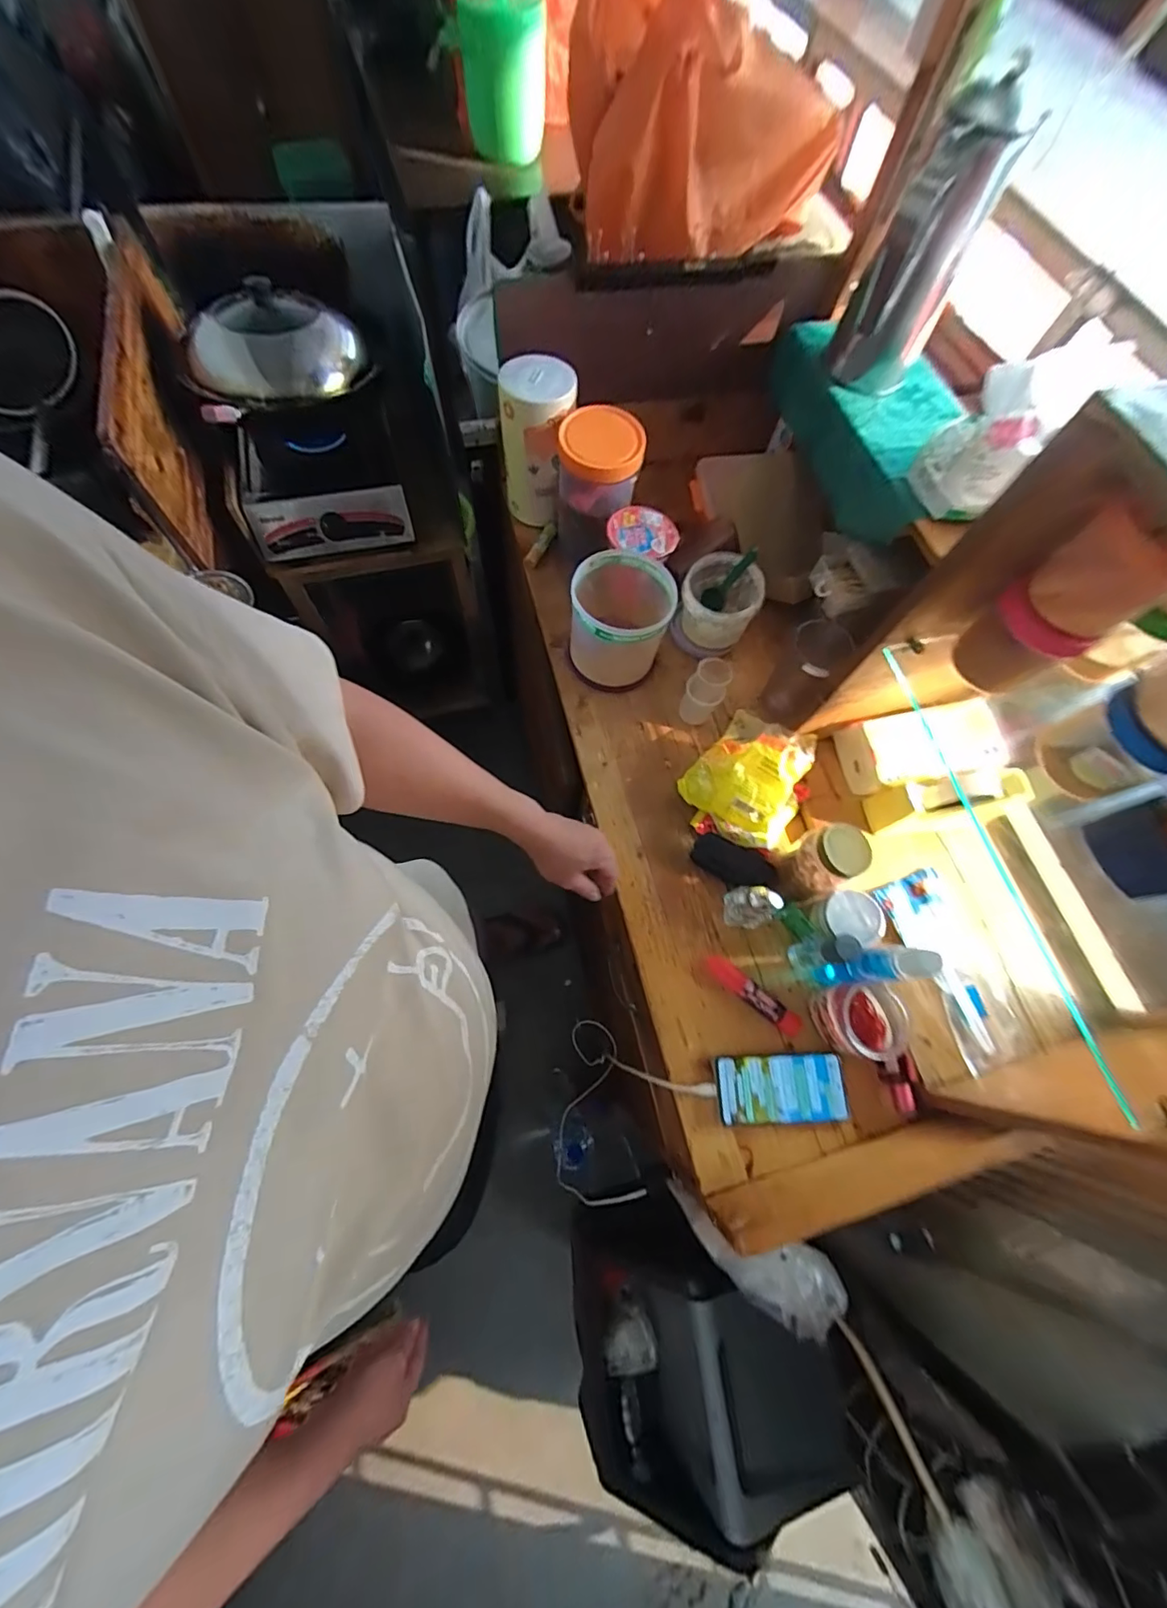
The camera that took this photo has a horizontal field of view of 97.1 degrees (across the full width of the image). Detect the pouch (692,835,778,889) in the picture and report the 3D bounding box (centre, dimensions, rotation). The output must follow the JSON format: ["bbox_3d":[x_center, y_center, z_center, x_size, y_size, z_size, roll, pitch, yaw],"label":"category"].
[{"bbox_3d":[0.203,0.080,0.694,0.111,0.016,0.049,23,69,20],"label":"pouch"}]

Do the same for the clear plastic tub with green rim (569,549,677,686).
[{"bbox_3d":[0.053,-0.269,0.760,0.139,0.131,0.138,1,69,-3],"label":"clear plastic tub with green rim"}]

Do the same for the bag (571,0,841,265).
[{"bbox_3d":[0.164,-0.927,0.662,0.346,0.238,0.277,-6,69,-5],"label":"bag"}]

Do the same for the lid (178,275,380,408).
[{"bbox_3d":[-0.534,-0.773,0.872,0.304,0.097,0.241,-16,70,-9],"label":"lid"}]

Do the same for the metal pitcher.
[{"bbox_3d":[0.412,-0.667,0.644,0.110,0.264,0.103,21,69,5],"label":"metal pitcher"}]

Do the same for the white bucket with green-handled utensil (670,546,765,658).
[{"bbox_3d":[0.210,-0.310,0.799,0.129,0.110,0.109,-19,71,-10],"label":"white bucket with green-handled utensil"}]

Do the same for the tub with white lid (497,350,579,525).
[{"bbox_3d":[-0.073,-0.574,0.828,0.108,0.212,0.113,1,69,-3],"label":"tub with white lid"}]

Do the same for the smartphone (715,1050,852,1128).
[{"bbox_3d":[0.236,0.336,0.609,0.157,0.014,0.073,0,69,-3],"label":"smartphone"}]

